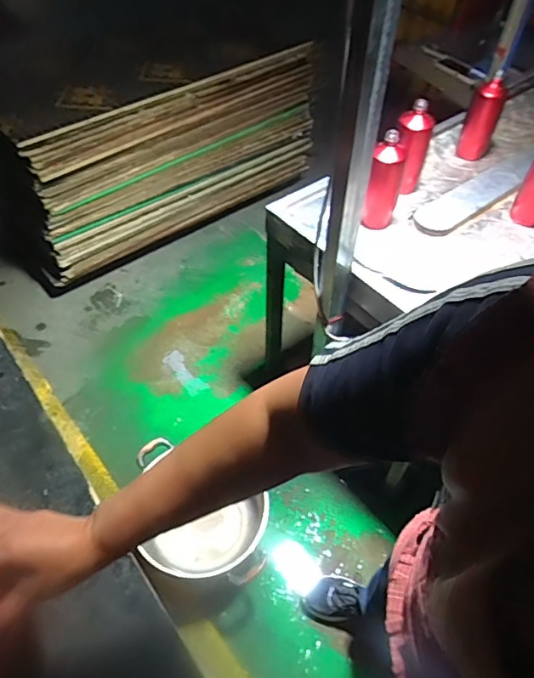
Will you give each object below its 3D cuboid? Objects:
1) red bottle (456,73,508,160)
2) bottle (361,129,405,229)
[{"bbox_3d":[0.579,-0.594,1.340,0.082,0.200,0.082,18,51,11],"label":"red bottle"},{"bbox_3d":[0.256,-0.338,1.094,0.067,0.213,0.064,16,51,12],"label":"bottle"}]

